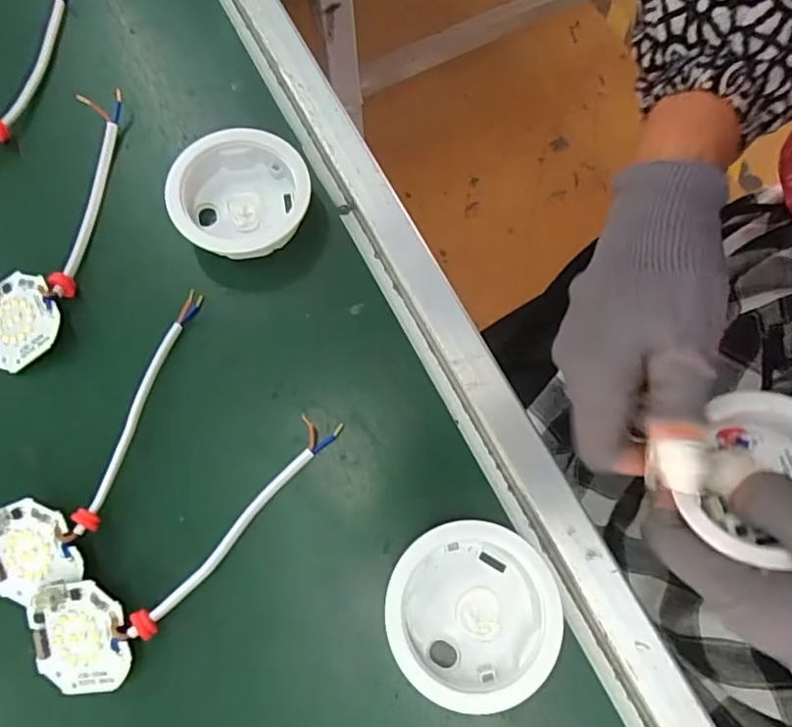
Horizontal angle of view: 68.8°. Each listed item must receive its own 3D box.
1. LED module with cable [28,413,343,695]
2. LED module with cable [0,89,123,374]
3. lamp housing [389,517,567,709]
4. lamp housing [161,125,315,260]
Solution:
[{"bbox_3d":[-0.090,0.087,0.262,0.159,0.017,0.049,-34,76,-10],"label":"LED module with cable"},{"bbox_3d":[-0.191,-0.076,0.314,0.048,0.014,0.161,6,73,2],"label":"LED module with cable"},{"bbox_3d":[0.033,0.107,0.253,0.070,0.026,0.073,0,73,0],"label":"lamp housing"},{"bbox_3d":[-0.084,-0.090,0.310,0.071,0.026,0.064,-39,77,-11],"label":"lamp housing"}]

